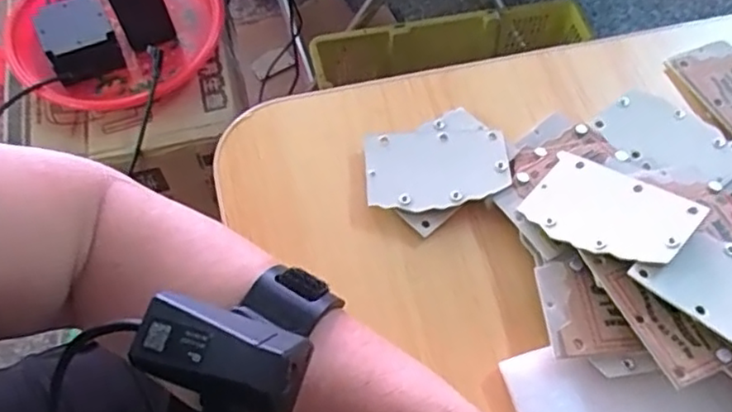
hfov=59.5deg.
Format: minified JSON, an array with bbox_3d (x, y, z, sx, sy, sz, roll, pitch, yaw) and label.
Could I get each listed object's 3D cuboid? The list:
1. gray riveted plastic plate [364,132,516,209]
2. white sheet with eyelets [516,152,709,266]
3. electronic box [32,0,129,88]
[{"bbox_3d":[0.043,-0.023,0.387,0.086,0.006,0.053,-5,56,1],"label":"gray riveted plastic plate"},{"bbox_3d":[0.133,0.002,0.351,0.085,0.005,0.057,22,61,38],"label":"white sheet with eyelets"},{"bbox_3d":[-0.316,-0.185,0.701,0.073,0.040,0.091,-26,65,-14],"label":"electronic box"}]

